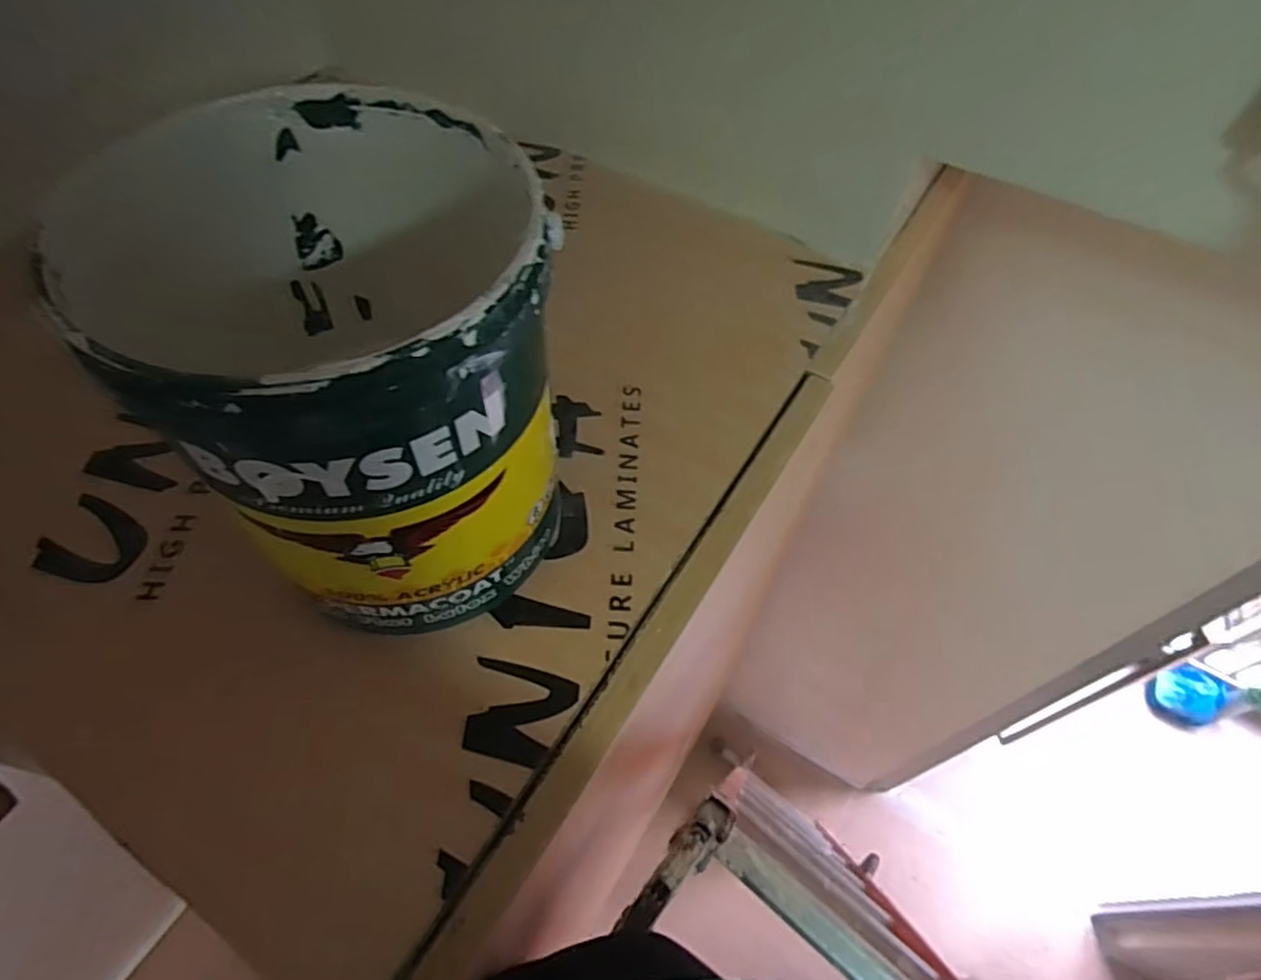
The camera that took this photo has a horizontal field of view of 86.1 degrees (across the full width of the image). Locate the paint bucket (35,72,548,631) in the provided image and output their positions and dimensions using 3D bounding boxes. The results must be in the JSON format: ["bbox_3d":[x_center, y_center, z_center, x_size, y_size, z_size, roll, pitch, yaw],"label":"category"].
[{"bbox_3d":[-0.119,-0.048,0.324,0.171,0.197,0.164,1,57,-1],"label":"paint bucket"}]

